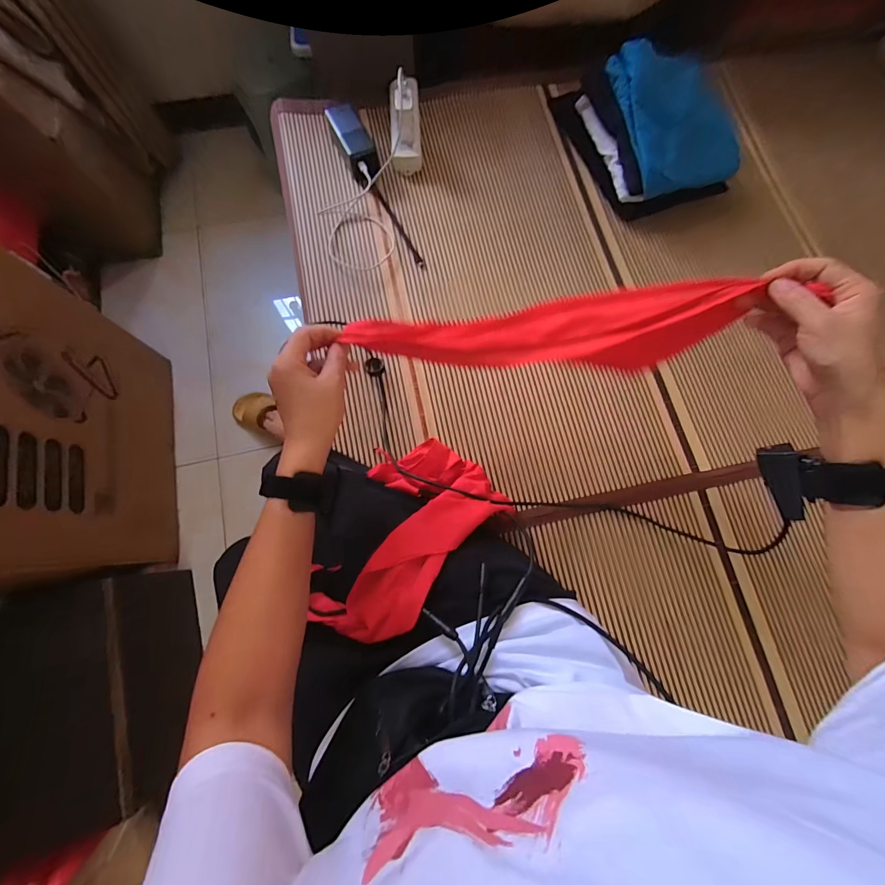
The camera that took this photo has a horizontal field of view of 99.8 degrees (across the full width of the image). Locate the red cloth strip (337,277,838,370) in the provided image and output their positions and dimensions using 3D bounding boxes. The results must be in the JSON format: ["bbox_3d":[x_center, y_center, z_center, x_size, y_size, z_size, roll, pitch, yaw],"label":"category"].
[{"bbox_3d":[0.103,-0.125,0.402,0.392,0.068,0.080,-3,76,7],"label":"red cloth strip"}]

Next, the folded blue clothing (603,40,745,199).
[{"bbox_3d":[0.420,-0.581,0.657,0.205,0.035,0.238,-21,104,-3],"label":"folded blue clothing"}]

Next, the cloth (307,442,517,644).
[{"bbox_3d":[-0.055,0.116,0.488,0.165,0.145,0.272,44,79,9],"label":"cloth"}]

